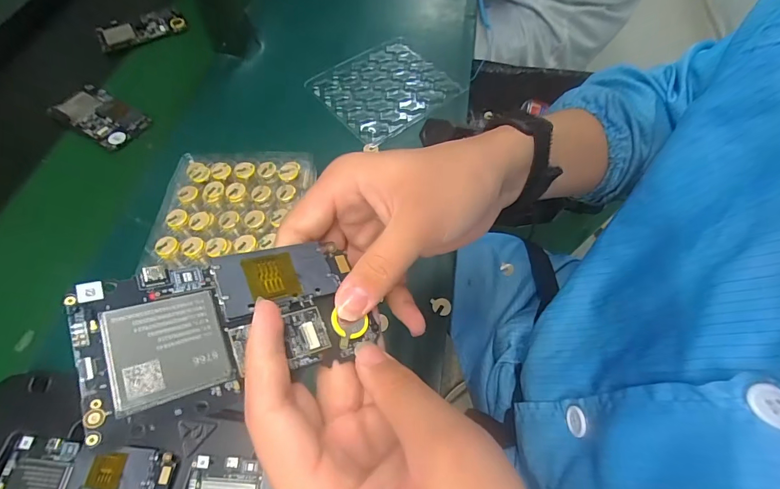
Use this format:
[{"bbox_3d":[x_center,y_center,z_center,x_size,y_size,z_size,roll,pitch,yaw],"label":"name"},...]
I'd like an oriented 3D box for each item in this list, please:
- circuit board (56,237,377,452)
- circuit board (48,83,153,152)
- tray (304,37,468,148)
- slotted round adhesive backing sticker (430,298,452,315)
[{"bbox_3d":[-0.069,0.033,0.182,0.124,0.004,0.063,-9,66,-36],"label":"circuit board"},{"bbox_3d":[-0.369,-0.161,0.493,0.121,0.010,0.067,30,64,16],"label":"circuit board"},{"bbox_3d":[-0.005,-0.212,0.518,0.163,0.011,0.139,-34,66,-19],"label":"tray"},{"bbox_3d":[0.050,0.060,0.377,0.016,0.006,0.019,-18,62,-11],"label":"slotted round adhesive backing sticker"}]

